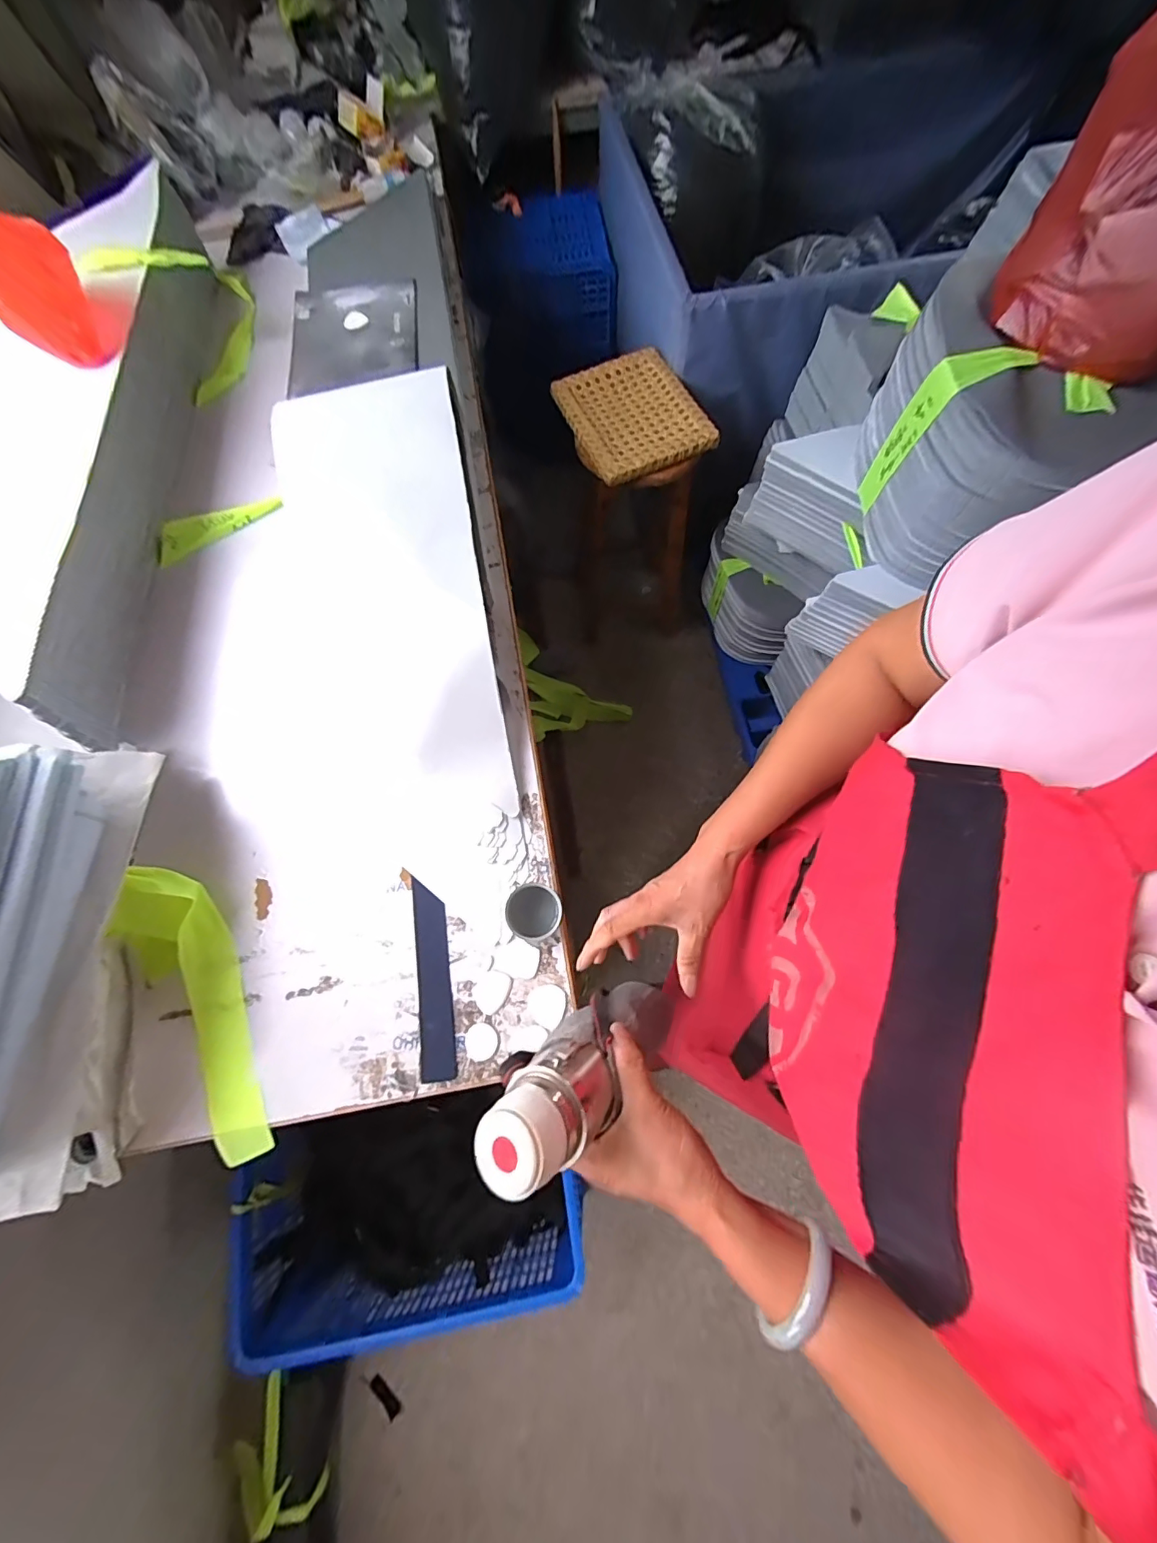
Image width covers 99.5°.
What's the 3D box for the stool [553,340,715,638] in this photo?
[{"bbox_3d":[0.148,-0.664,1.326,0.315,0.636,0.324,-28,72,-8],"label":"stool"}]

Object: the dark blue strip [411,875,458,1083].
[{"bbox_3d":[-0.172,0.241,0.580,0.040,0.006,0.218,-11,71,1],"label":"dark blue strip"}]

